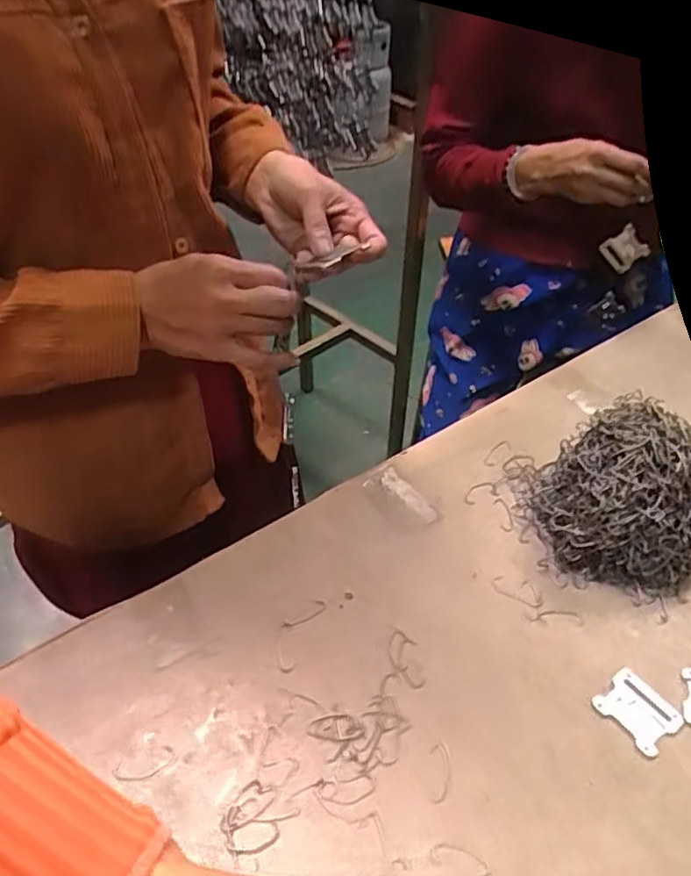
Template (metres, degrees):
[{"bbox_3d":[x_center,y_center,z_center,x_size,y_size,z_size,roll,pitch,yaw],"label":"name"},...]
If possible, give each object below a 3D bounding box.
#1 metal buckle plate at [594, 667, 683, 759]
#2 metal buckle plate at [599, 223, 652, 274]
[{"bbox_3d":[0.215,0.199,0.460,0.046,0.004,0.051,-29,51,-27],"label":"metal buckle plate"},{"bbox_3d":[0.359,-0.242,0.811,0.061,0.049,0.009,30,35,-33],"label":"metal buckle plate"}]

